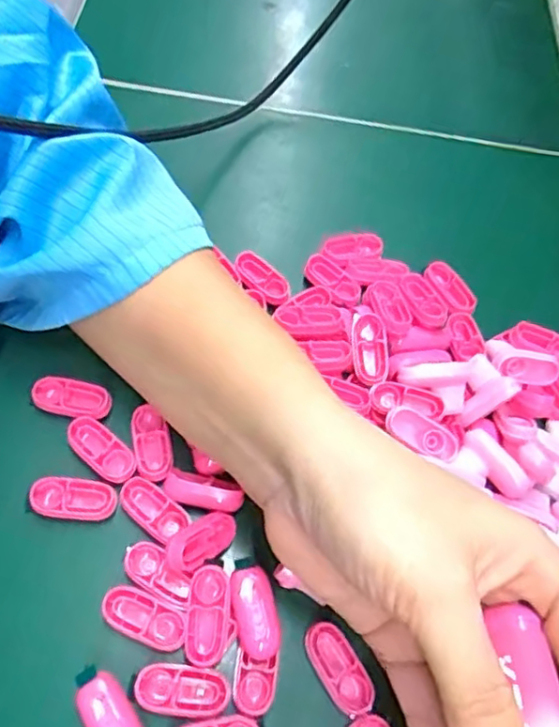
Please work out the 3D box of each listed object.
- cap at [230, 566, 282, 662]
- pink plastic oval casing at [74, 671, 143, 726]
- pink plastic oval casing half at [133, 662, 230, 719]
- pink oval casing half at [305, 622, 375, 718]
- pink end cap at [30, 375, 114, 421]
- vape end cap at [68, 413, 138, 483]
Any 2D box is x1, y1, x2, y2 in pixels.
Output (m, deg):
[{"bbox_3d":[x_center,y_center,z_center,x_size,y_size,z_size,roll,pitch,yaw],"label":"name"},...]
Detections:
[{"bbox_3d":[-0.009,0.095,0.230,0.016,0.015,0.031,-12,64,-14],"label":"cap"},{"bbox_3d":[-0.059,0.126,0.212,0.016,0.007,0.031,-31,70,-22],"label":"pink plastic oval casing"},{"bbox_3d":[-0.036,0.120,0.222,0.034,0.004,0.016,10,60,-3],"label":"pink plastic oval casing half"},{"bbox_3d":[0.023,0.115,0.228,0.015,0.004,0.033,-26,68,-21],"label":"pink oval casing half"},{"bbox_3d":[-0.094,0.015,0.269,0.034,0.005,0.016,12,60,-2],"label":"pink end cap"},{"bbox_3d":[-0.077,0.037,0.260,0.035,0.004,0.016,35,62,11],"label":"vape end cap"}]

